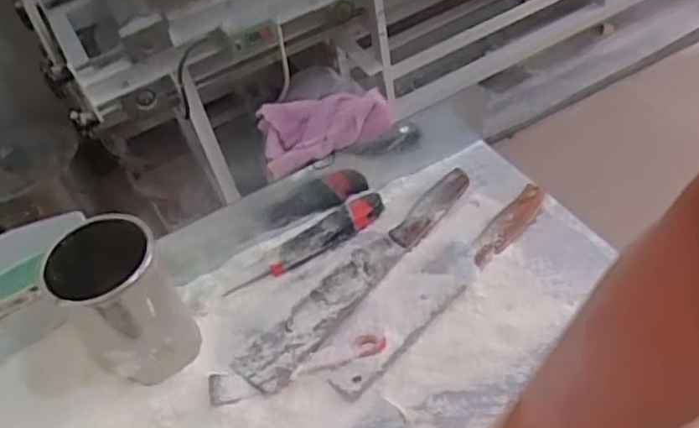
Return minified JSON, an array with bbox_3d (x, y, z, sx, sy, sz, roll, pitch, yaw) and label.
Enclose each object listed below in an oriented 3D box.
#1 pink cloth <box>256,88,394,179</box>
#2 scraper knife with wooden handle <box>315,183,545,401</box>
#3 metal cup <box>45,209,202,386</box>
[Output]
[{"bbox_3d":[-0.024,-0.091,0.683,0.132,0.038,0.073,-15,48,-3],"label":"pink cloth"},{"bbox_3d":[0.086,0.061,0.658,0.292,0.020,0.055,-40,54,-23],"label":"scraper knife with wooden handle"},{"bbox_3d":[-0.195,0.079,0.599,0.083,0.138,0.089,-5,48,6],"label":"metal cup"}]

